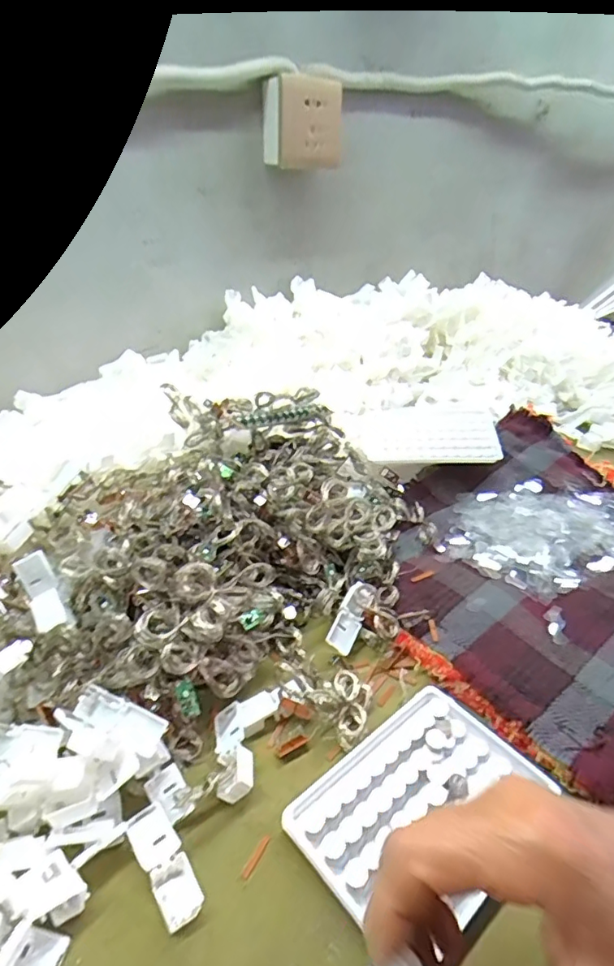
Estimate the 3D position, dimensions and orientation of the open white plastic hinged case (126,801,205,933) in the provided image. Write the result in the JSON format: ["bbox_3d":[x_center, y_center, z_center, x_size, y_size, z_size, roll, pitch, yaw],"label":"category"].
[{"bbox_3d":[-0.071,0.191,0.267,0.021,0.009,0.056,-23,42,-31],"label":"open white plastic hinged case"}]

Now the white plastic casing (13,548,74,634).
[{"bbox_3d":[-0.167,0.069,0.335,0.020,0.014,0.050,-22,69,-30],"label":"white plastic casing"}]

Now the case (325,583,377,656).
[{"bbox_3d":[0.033,0.100,0.397,0.018,0.012,0.055,18,55,22],"label":"case"}]

